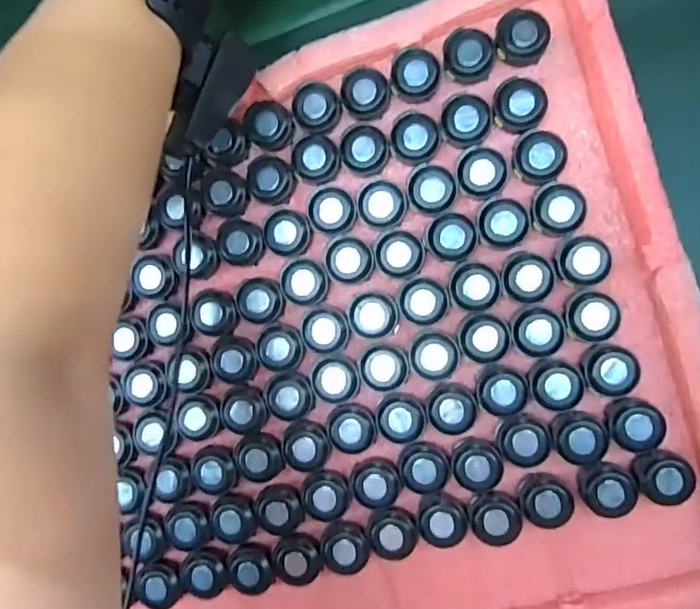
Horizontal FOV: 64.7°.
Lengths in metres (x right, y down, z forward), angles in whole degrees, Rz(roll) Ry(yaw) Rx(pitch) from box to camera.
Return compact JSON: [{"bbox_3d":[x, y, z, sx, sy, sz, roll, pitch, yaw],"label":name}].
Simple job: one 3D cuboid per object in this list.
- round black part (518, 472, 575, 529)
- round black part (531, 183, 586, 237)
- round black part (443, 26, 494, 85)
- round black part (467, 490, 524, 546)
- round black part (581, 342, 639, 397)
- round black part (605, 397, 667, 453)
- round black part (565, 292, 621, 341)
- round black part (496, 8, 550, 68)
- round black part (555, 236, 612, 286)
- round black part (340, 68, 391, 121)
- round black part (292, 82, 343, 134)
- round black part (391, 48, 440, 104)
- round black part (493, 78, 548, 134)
[{"bbox_3d":[0.112,0.112,0.317,0.028,0.015,0.027,0,87,10],"label":"round black part"},{"bbox_3d":[0.118,-0.054,0.313,0.028,0.013,0.028,0,87,10],"label":"round black part"},{"bbox_3d":[0.069,-0.146,0.321,0.028,0.012,0.030,0,87,10],"label":"round black part"},{"bbox_3d":[0.084,0.124,0.321,0.029,0.013,0.029,0,87,10],"label":"round black part"},{"bbox_3d":[0.146,0.037,0.311,0.029,0.013,0.028,0,87,10],"label":"round black part"},{"bbox_3d":[0.159,0.067,0.307,0.028,0.011,0.028,0,87,10],"label":"round black part"},{"bbox_3d":[0.136,0.007,0.313,0.028,0.013,0.028,3,88,10],"label":"round black part"},{"bbox_3d":[0.099,-0.156,0.318,0.029,0.011,0.031,0,87,10],"label":"round black part"},{"bbox_3d":[0.132,-0.024,0.312,0.029,0.012,0.027,0,87,10],"label":"round black part"},{"bbox_3d":[0.009,-0.125,0.330,0.029,0.007,0.028,0,87,10],"label":"round black part"},{"bbox_3d":[-0.020,-0.120,0.334,0.028,0.007,0.030,0,87,10],"label":"round black part"},{"bbox_3d":[0.039,-0.136,0.327,0.028,0.009,0.029,0,87,10],"label":"round black part"},{"bbox_3d":[0.097,-0.114,0.317,0.029,0.010,0.030,0,87,10],"label":"round black part"}]

